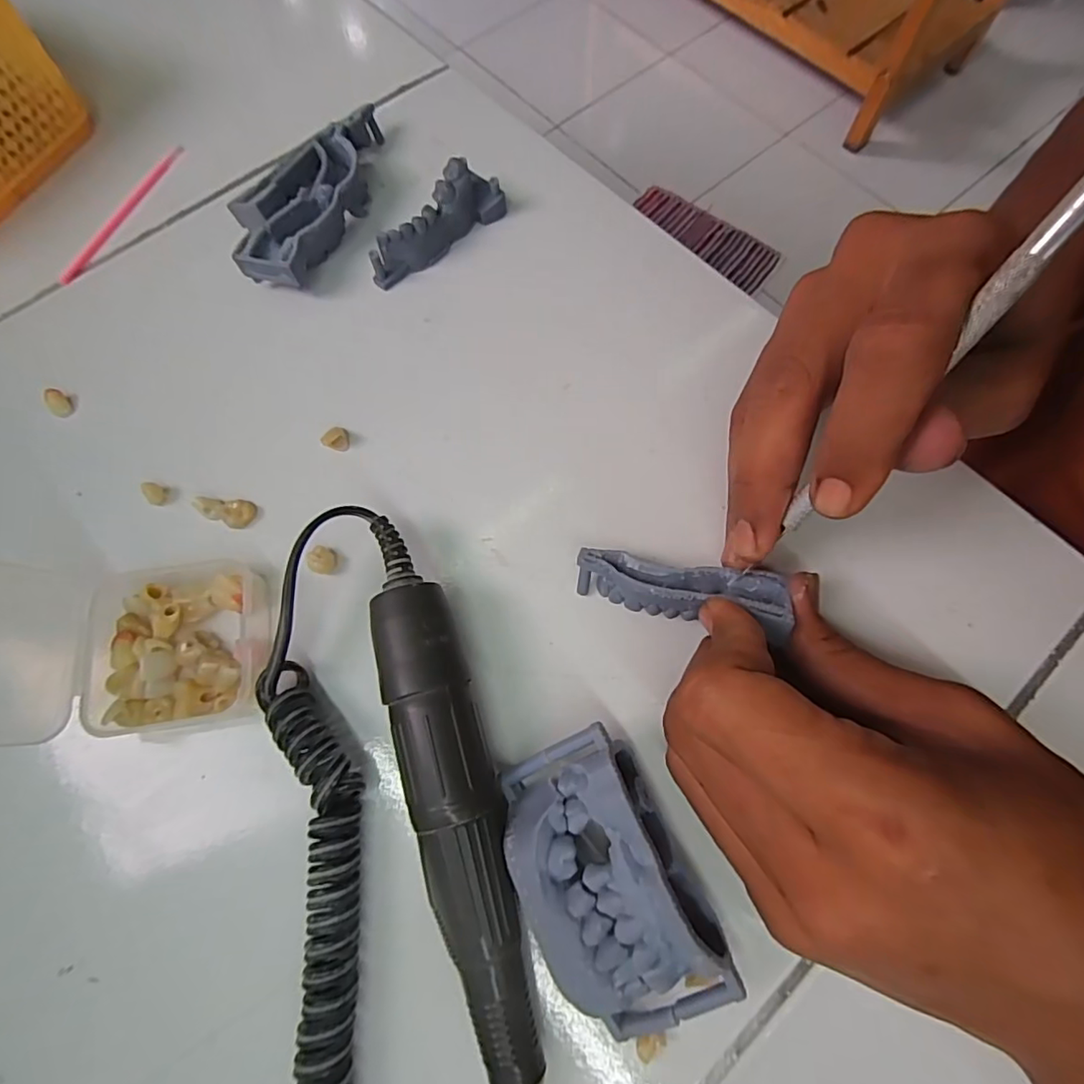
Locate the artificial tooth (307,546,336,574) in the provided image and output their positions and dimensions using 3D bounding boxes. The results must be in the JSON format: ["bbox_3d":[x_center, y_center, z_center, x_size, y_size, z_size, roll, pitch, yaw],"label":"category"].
[{"bbox_3d":[-0.083,0.007,0.212,0.009,0.009,0.010,18,72,5],"label":"artificial tooth"}]

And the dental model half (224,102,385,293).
[{"bbox_3d":[-0.110,-0.165,0.262,0.047,0.023,0.107,18,72,5],"label":"dental model half"}]

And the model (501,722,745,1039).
[{"bbox_3d":[0.018,0.102,0.167,0.046,0.031,0.080,-25,73,-9],"label":"model"}]

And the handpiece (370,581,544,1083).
[{"bbox_3d":[-0.022,0.091,0.171,0.026,0.030,0.159,-18,72,-7],"label":"handpiece"}]

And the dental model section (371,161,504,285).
[{"bbox_3d":[-0.050,-0.147,0.255,0.070,0.026,0.018,-40,76,-13],"label":"dental model section"}]

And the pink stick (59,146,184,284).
[{"bbox_3d":[-0.204,-0.162,0.273,0.005,0.004,0.094,22,72,7],"label":"pink stick"}]

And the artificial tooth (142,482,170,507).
[{"bbox_3d":[-0.154,-0.019,0.222,0.006,0.008,0.008,-7,71,-3],"label":"artificial tooth"}]

